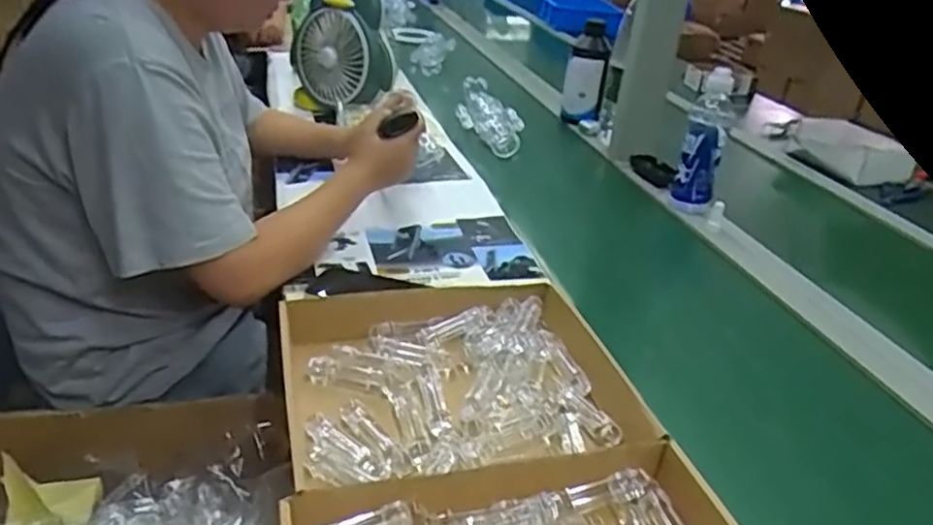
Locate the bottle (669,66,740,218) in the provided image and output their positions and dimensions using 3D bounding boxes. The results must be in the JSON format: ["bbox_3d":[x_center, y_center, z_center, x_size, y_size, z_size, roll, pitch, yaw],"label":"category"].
[{"bbox_3d":[0.389,-0.182,1.159,0.067,0.253,0.072,15,30,17],"label":"bottle"}]

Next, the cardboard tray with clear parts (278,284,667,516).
[{"bbox_3d":[-0.011,0.118,0.663,0.305,0.063,0.286,-3,30,-16],"label":"cardboard tray with clear parts"}]

